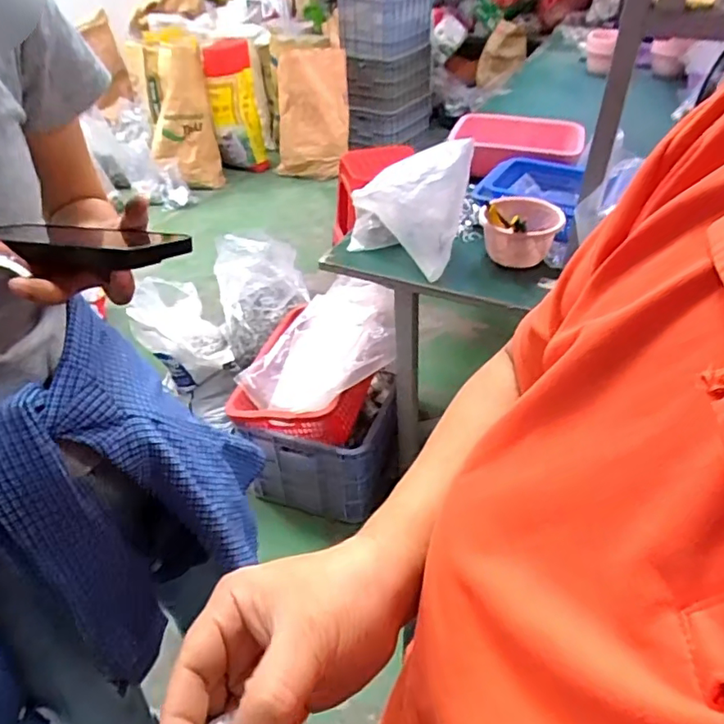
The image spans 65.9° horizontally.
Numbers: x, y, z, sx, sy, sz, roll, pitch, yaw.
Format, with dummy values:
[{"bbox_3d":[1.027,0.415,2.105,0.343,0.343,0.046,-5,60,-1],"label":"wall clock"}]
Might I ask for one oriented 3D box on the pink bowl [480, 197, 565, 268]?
[{"bbox_3d":[0.277,-0.221,0.989,0.134,0.126,0.125,-2,41,1],"label":"pink bowl"}]

